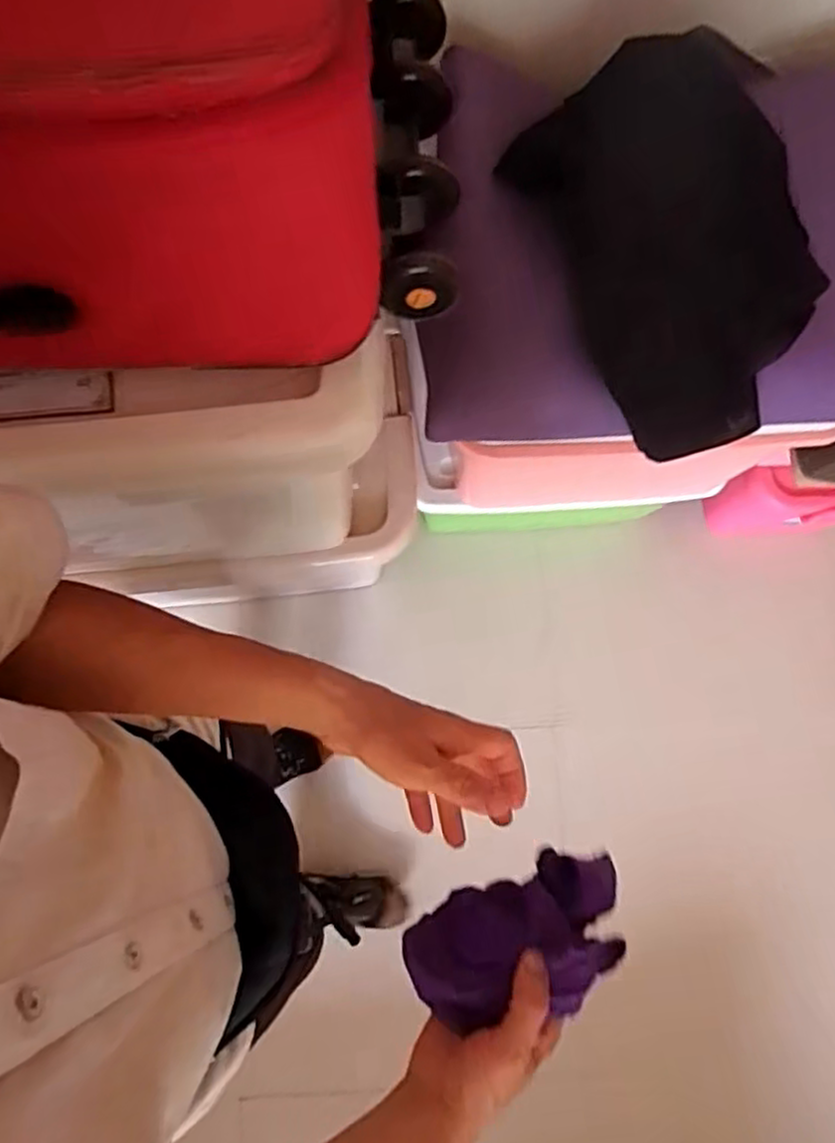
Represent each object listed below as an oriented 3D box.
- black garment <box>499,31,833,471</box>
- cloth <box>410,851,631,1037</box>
[{"bbox_3d":[0.232,-0.312,0.664,0.183,0.155,0.365,-23,79,-6],"label":"black garment"},{"bbox_3d":[0.068,0.251,0.464,0.149,0.058,0.085,-27,80,-7],"label":"cloth"}]

